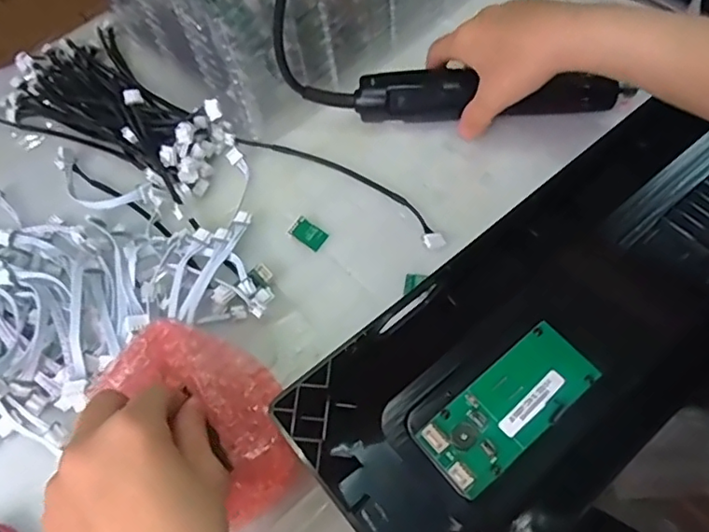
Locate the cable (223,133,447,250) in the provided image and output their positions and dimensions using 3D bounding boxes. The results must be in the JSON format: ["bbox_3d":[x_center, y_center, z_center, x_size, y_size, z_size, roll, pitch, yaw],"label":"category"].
[{"bbox_3d":[-0.015,-0.066,0.444,0.195,0.007,0.030,29,66,19],"label":"cable"}]

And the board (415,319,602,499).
[{"bbox_3d":[0.091,0.081,0.343,0.108,0.007,0.046,-37,65,-16],"label":"board"}]

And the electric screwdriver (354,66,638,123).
[{"bbox_3d":[0.102,-0.134,0.454,0.198,0.027,0.038,0,60,-1],"label":"electric screwdriver"}]

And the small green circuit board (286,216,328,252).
[{"bbox_3d":[-0.033,-0.024,0.423,0.026,0.005,0.017,35,73,-3],"label":"small green circuit board"}]

